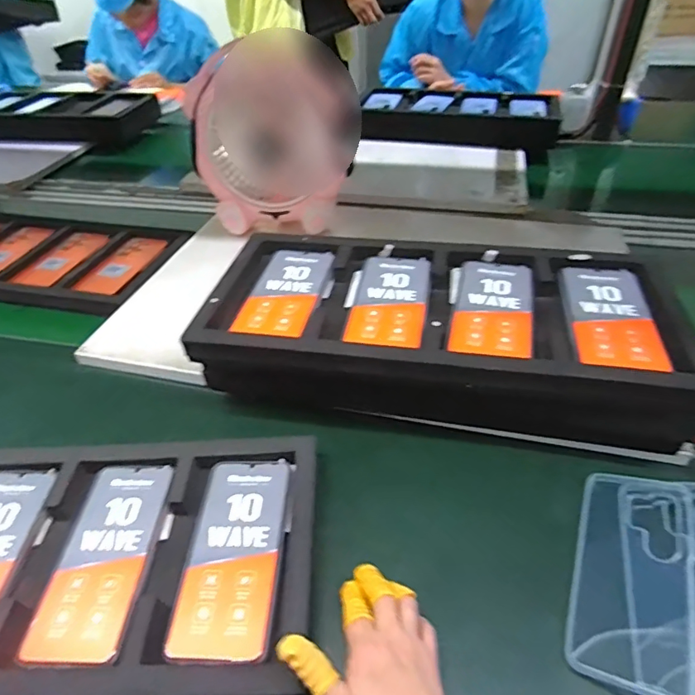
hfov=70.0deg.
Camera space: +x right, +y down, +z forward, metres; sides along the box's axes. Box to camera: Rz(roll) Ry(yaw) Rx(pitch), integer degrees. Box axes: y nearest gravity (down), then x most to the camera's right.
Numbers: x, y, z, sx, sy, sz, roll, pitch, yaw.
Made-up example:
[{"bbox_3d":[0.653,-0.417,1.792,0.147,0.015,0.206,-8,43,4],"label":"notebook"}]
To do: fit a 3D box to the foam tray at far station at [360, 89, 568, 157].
[{"bbox_3d":[0.263,-0.558,1.202,0.463,0.062,0.234,9,42,13],"label":"foam tray at far station"}]

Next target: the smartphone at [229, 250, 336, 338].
[{"bbox_3d":[-0.068,-0.064,0.558,0.075,0.008,0.161,6,42,10],"label":"smartphone"}]

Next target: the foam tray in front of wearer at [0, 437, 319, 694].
[{"bbox_3d":[-0.260,0.188,0.432,0.460,0.043,0.217,-1,41,2],"label":"foam tray in front of wearer"}]

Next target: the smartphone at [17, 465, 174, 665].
[{"bbox_3d":[-0.209,0.175,0.429,0.076,0.008,0.166,1,41,3],"label":"smartphone"}]

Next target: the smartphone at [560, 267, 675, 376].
[{"bbox_3d":[0.265,-0.032,0.500,0.077,0.007,0.166,7,42,10],"label":"smartphone"}]

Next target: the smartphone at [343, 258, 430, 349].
[{"bbox_3d":[0.047,-0.052,0.539,0.075,0.005,0.163,6,41,9],"label":"smartphone"}]

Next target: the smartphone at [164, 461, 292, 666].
[{"bbox_3d":[-0.096,0.172,0.424,0.074,0.009,0.168,1,41,4],"label":"smartphone"}]

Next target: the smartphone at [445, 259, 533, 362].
[{"bbox_3d":[0.155,-0.045,0.523,0.075,0.005,0.167,10,42,13],"label":"smartphone"}]

